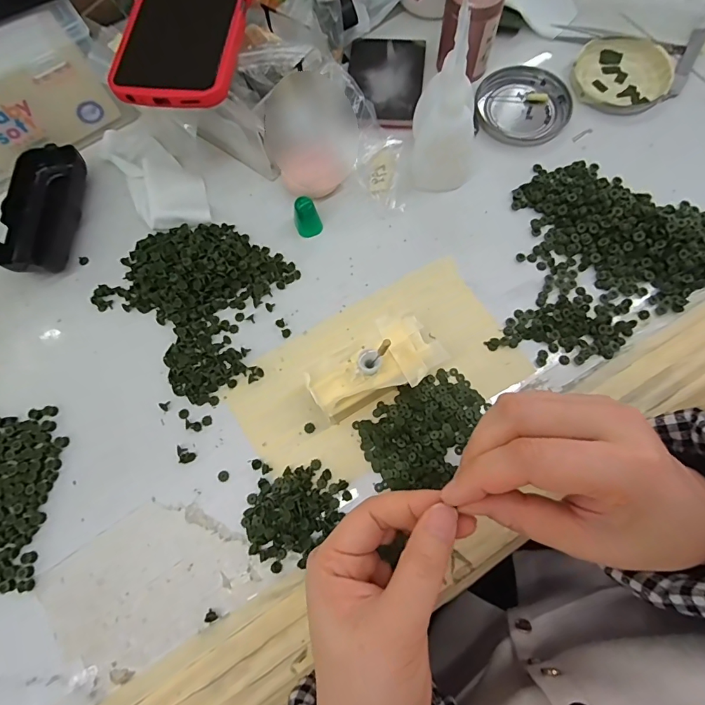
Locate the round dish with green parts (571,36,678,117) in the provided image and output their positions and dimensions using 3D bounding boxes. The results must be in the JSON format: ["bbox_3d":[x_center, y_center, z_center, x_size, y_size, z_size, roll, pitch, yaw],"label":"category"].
[{"bbox_3d":[0.234,-0.241,0.369,0.081,0.011,0.081,-1,73,2],"label":"round dish with green parts"}]

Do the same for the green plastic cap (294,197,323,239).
[{"bbox_3d":[-0.035,-0.105,0.328,0.018,0.027,0.018,-1,73,2],"label":"green plastic cap"}]

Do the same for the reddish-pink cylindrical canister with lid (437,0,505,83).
[{"bbox_3d":[0.097,-0.268,0.350,0.043,0.060,0.044,9,74,5],"label":"reddish-pink cylindrical canister with lid"}]

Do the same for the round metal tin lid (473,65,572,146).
[{"bbox_3d":[0.147,-0.215,0.366,0.078,0.009,0.078,-1,73,2],"label":"round metal tin lid"}]

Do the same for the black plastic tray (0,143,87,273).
[{"bbox_3d":[-0.250,-0.114,0.343,0.052,0.022,0.108,4,74,4],"label":"black plastic tray"}]

